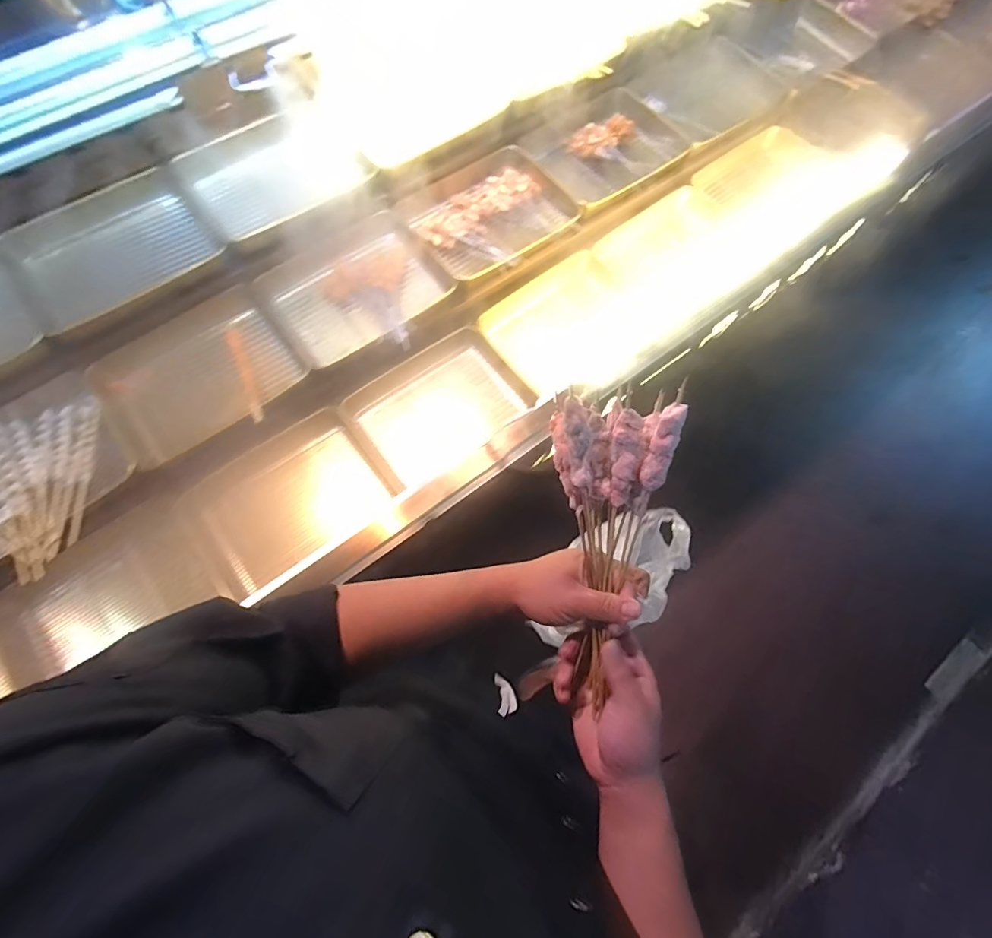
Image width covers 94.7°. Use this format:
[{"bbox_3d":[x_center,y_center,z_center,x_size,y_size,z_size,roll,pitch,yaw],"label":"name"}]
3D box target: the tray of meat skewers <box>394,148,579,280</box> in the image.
[{"bbox_3d":[-0.013,-0.583,1.037,0.360,0.073,0.258,-39,77,-13],"label":"tray of meat skewers"}]

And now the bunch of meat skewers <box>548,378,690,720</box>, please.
[{"bbox_3d":[0.094,0.070,0.405,0.095,0.052,0.276,0,110,-1],"label":"bunch of meat skewers"}]

